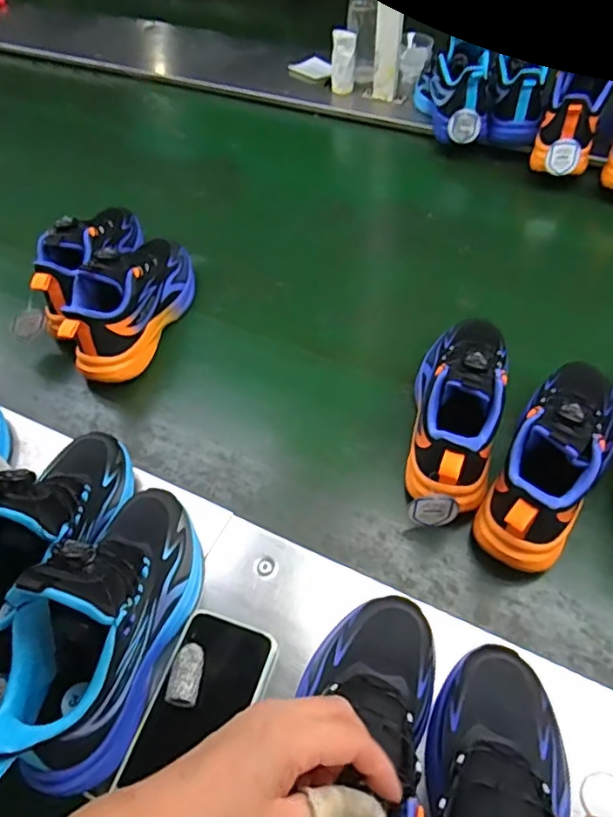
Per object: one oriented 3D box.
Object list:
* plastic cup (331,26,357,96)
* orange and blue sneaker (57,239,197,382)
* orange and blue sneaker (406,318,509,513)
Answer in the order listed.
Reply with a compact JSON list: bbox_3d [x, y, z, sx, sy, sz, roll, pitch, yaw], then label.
[{"bbox_3d":[0.067,-0.630,1.045,0.042,0.106,0.035,1,49,1],"label":"plastic cup"},{"bbox_3d":[-0.209,-0.138,0.690,0.075,0.126,0.227,13,51,11],"label":"orange and blue sneaker"},{"bbox_3d":[0.152,-0.012,0.573,0.080,0.120,0.226,12,51,10],"label":"orange and blue sneaker"}]

